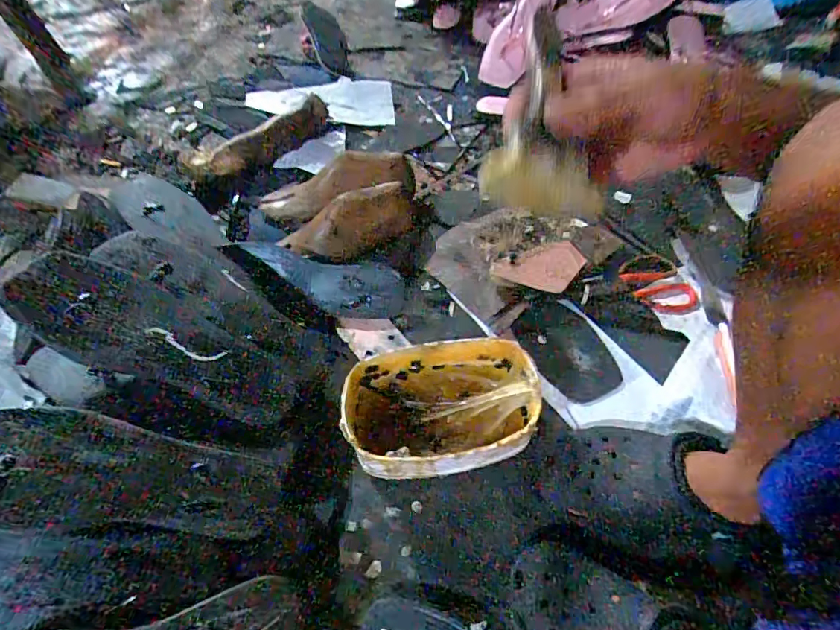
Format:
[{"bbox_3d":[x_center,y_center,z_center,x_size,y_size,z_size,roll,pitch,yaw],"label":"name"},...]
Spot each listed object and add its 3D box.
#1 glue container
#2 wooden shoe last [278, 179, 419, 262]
[{"bbox_3d":[0.020,0.104,0.501,0.195,0.091,0.133,-1,58,-4],"label":"glue container"},{"bbox_3d":[-0.098,-0.133,0.655,0.192,0.070,0.078,-22,61,-2],"label":"wooden shoe last"}]

